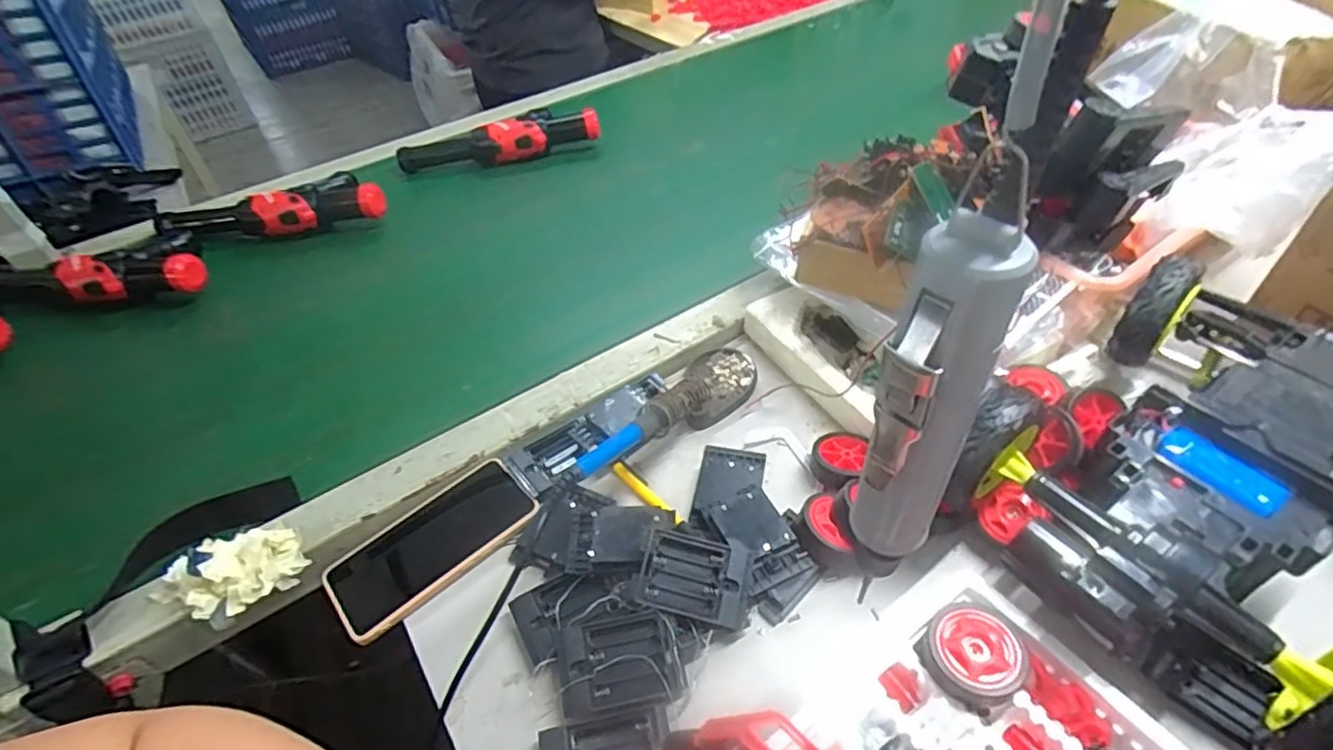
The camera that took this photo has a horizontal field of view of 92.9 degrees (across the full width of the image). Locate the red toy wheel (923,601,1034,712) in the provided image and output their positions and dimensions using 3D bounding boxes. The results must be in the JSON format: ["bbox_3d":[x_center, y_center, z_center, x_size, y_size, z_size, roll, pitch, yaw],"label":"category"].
[{"bbox_3d":[0.195,0.173,0.395,0.062,0.021,0.055,-18,47,-12],"label":"red toy wheel"}]

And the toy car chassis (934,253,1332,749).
[{"bbox_3d":[0.382,0.055,0.430,0.343,0.096,0.244,-29,50,-20],"label":"toy car chassis"}]

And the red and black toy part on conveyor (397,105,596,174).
[{"bbox_3d":[-0.253,-0.352,0.955,0.304,0.059,0.064,-11,46,-5],"label":"red and black toy part on conveyor"}]

